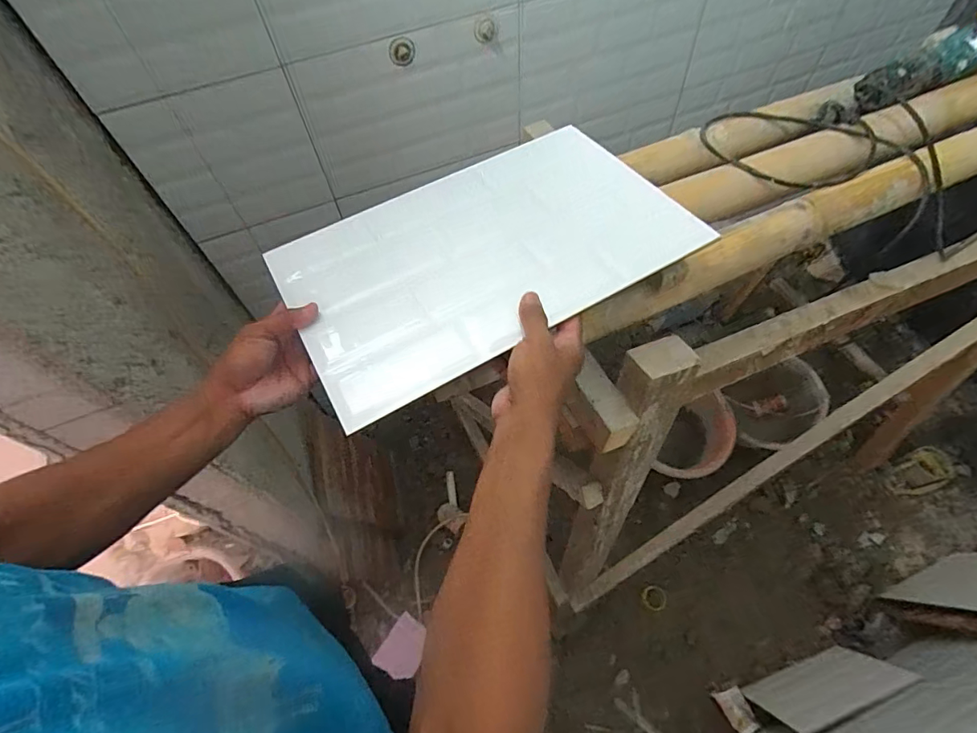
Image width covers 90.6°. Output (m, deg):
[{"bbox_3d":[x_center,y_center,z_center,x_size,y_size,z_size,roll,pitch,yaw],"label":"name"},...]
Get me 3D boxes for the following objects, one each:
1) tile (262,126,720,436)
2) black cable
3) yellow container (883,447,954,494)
[{"bbox_3d":[-0.010,-0.119,0.489,0.378,0.015,0.245,-28,60,-13],"label":"tile"},{"bbox_3d":[0.489,-0.316,0.681,0.305,0.053,0.243,23,63,18],"label":"black cable"},{"bbox_3d":[1.146,0.285,1.290,0.173,0.056,0.104,-22,59,-9],"label":"yellow container"}]

